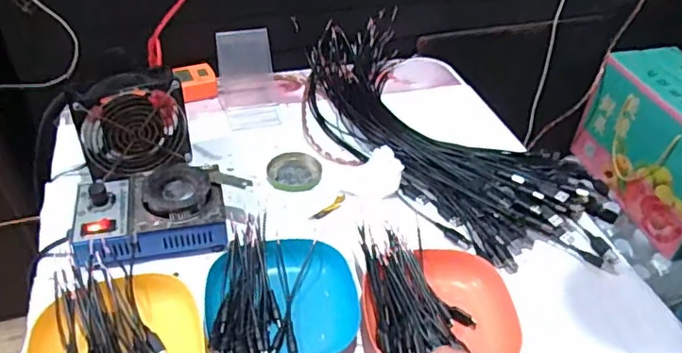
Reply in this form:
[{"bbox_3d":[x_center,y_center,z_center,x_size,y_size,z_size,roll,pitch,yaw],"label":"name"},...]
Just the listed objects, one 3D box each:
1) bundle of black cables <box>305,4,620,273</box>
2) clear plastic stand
[{"bbox_3d":[0.127,-0.058,0.745,0.218,0.049,0.501,-26,50,-29],"label":"bundle of black cables"},{"bbox_3d":[-0.128,-0.137,0.788,0.077,0.098,0.096,-8,43,-13],"label":"clear plastic stand"}]

